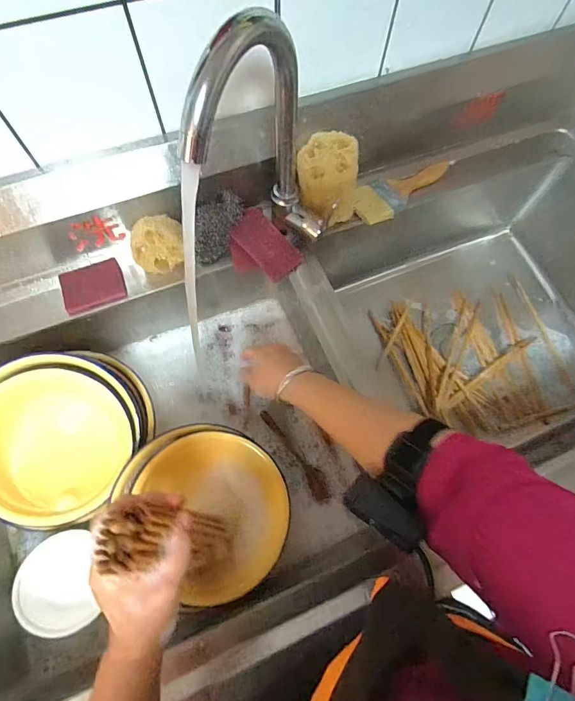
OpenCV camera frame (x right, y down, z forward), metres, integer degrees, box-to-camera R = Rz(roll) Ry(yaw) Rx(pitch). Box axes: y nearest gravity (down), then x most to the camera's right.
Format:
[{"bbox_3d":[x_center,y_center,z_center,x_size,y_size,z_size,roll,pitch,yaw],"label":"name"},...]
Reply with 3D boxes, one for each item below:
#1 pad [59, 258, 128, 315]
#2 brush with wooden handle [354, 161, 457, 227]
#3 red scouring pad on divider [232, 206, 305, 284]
[{"bbox_3d":[-0.272,-0.090,0.531,0.081,0.017,0.062,-22,71,-9],"label":"pad"},{"bbox_3d":[0.184,-0.259,0.601,0.188,0.017,0.063,-33,73,-13],"label":"brush with wooden handle"},{"bbox_3d":[-0.032,-0.156,0.551,0.060,0.010,0.111,-36,82,-9],"label":"red scouring pad on divider"}]

